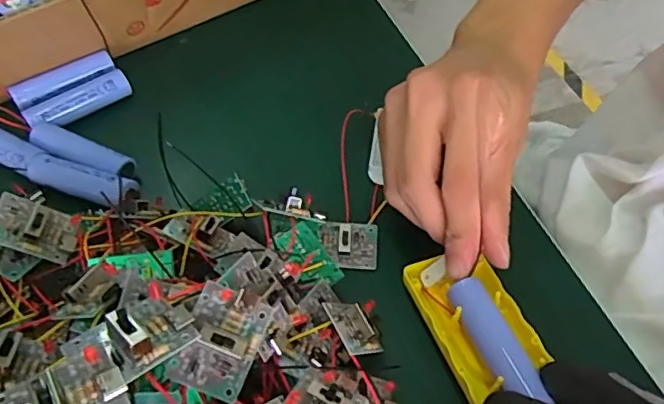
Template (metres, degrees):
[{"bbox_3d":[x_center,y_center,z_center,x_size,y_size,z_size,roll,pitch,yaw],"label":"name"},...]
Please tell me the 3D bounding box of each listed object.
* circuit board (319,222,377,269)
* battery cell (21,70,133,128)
[{"bbox_3d":[0.009,0.022,0.306,0.031,0.009,0.025,4,68,-2],"label":"circuit board"},{"bbox_3d":[-0.159,-0.064,0.358,0.064,0.015,0.018,-39,62,-25],"label":"battery cell"}]

